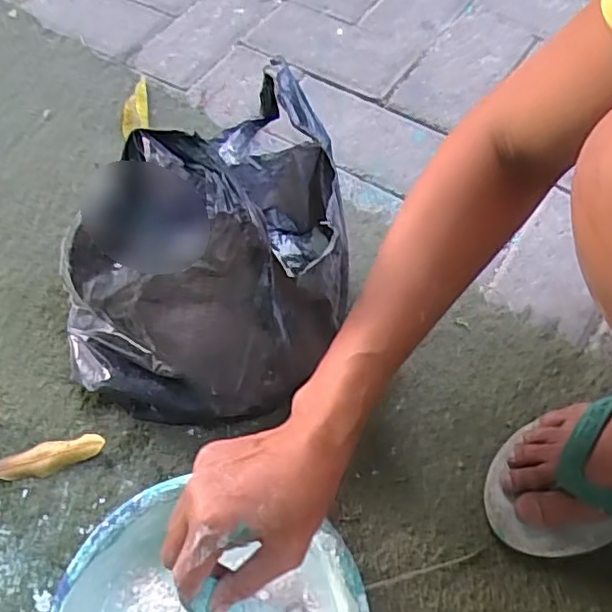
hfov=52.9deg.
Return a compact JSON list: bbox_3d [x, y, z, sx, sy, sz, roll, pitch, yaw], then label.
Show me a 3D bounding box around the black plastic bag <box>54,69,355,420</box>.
[{"bbox_3d":[-0.066,-0.036,0.468,0.250,0.224,0.167,-38,66,-18],"label":"black plastic bag"}]

